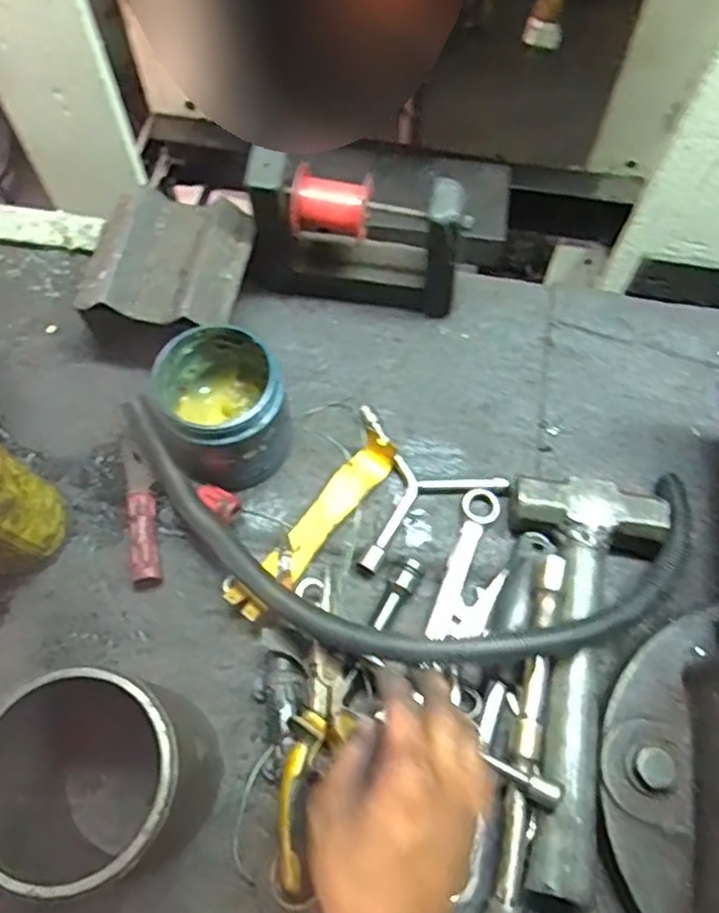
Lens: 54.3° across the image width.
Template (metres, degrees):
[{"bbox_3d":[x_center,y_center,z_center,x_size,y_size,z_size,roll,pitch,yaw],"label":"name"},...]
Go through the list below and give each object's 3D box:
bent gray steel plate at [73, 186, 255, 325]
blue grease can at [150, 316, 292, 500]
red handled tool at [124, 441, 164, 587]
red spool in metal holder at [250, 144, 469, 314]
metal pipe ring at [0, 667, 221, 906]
[{"bbox_3d":[-0.151,-0.159,0.555,0.117,0.028,0.115,7,65,3],"label":"bent gray steel plate"},{"bbox_3d":[-0.100,-0.035,0.529,0.088,0.089,0.093,0,65,-1],"label":"blue grease can"},{"bbox_3d":[-0.167,0.041,0.537,0.023,0.024,0.115,-8,65,-4],"label":"red handled tool"},{"bbox_3d":[-0.001,-0.172,0.569,0.169,0.147,0.046,9,65,5],"label":"red spool in metal holder"},{"bbox_3d":[-0.152,0.182,0.416,0.114,0.135,0.130,-23,67,-10],"label":"metal pipe ring"}]

